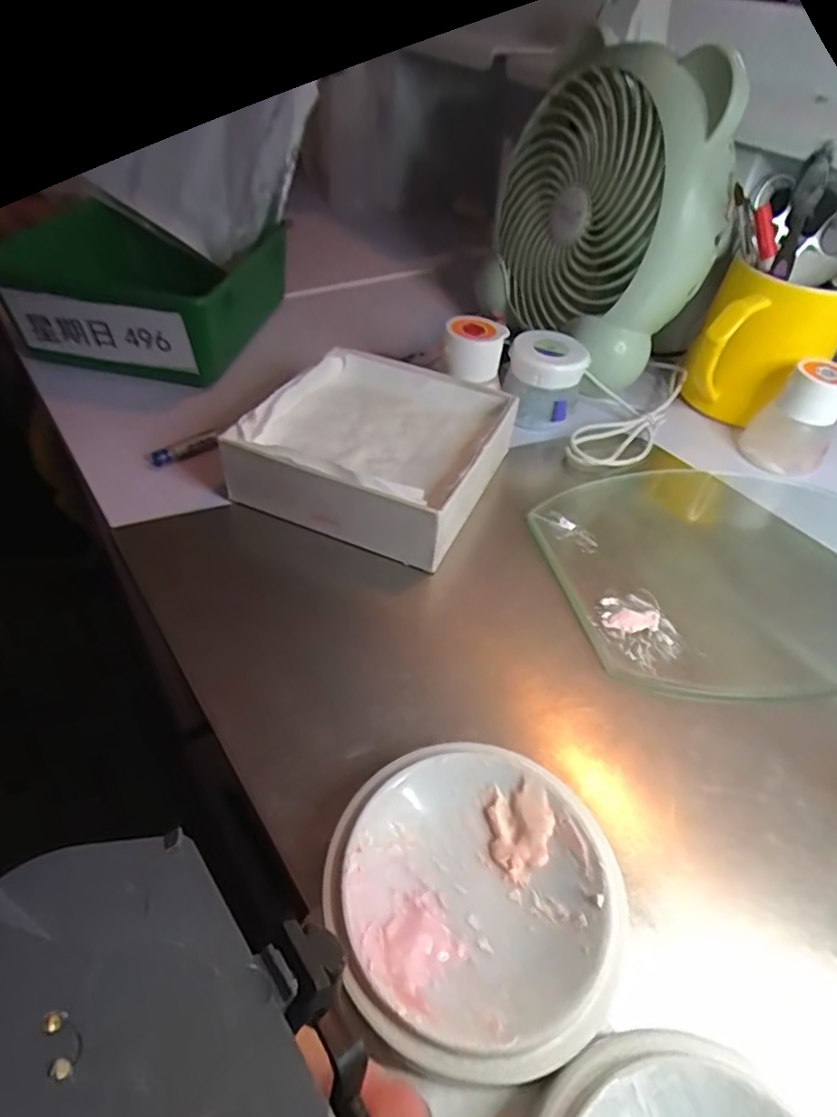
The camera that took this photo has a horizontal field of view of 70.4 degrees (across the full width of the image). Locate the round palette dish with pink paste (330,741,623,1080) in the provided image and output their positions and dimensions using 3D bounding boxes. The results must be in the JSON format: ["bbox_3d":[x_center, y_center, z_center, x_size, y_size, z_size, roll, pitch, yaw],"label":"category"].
[{"bbox_3d":[0.017,0.106,0.188,0.085,0.024,0.088,3,45,-3],"label":"round palette dish with pink paste"}]

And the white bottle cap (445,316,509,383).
[{"bbox_3d":[0.035,-0.131,0.373,0.036,0.030,0.033,4,45,-2],"label":"white bottle cap"}]

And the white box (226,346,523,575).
[{"bbox_3d":[-0.021,-0.066,0.342,0.128,0.044,0.139,18,46,11],"label":"white box"}]

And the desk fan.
[{"bbox_3d":[0.118,-0.230,0.410,0.080,0.182,0.158,-14,49,-19],"label":"desk fan"}]

